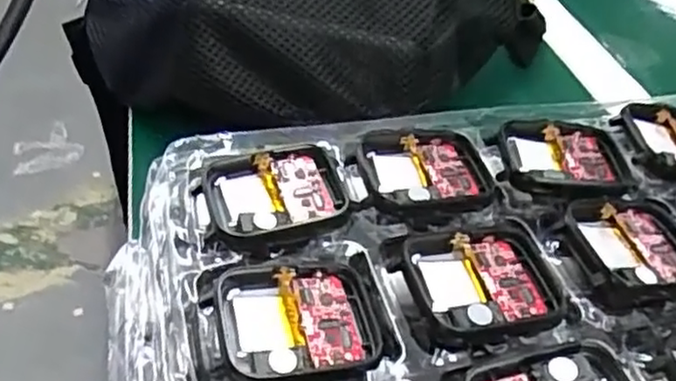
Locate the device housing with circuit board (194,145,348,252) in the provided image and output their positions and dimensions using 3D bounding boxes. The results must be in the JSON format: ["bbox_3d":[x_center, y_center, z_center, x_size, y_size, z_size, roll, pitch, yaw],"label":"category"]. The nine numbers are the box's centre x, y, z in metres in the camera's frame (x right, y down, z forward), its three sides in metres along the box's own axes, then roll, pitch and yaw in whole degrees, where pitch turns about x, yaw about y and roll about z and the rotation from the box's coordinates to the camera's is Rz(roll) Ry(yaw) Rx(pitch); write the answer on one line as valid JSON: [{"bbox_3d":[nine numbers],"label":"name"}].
[{"bbox_3d":[-0.020,0.001,0.226,0.042,0.008,0.036,-14,44,-21],"label":"device housing with circuit board"}]

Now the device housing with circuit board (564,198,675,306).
[{"bbox_3d":[0.097,0.019,0.225,0.046,0.012,0.039,-4,41,-10],"label":"device housing with circuit board"}]

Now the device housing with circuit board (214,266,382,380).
[{"bbox_3d":[-0.010,0.037,0.194,0.044,0.009,0.036,-4,41,-11],"label":"device housing with circuit board"}]

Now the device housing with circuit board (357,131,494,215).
[{"bbox_3d":[0.030,-0.008,0.241,0.044,0.006,0.039,-1,41,-7],"label":"device housing with circuit board"}]

